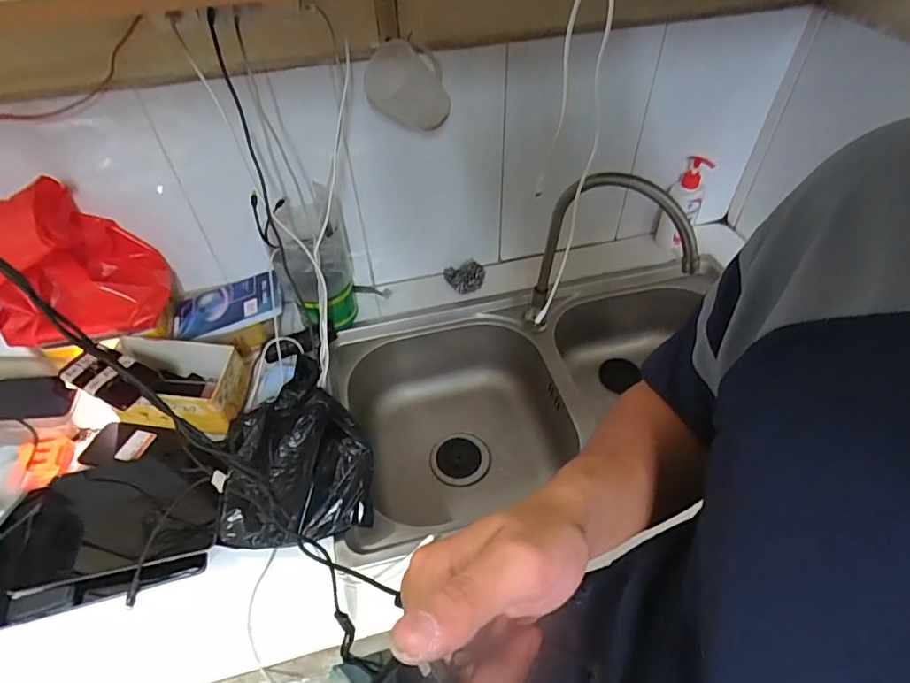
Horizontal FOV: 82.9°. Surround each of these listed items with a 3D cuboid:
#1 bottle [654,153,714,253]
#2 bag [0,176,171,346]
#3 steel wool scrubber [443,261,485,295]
[{"bbox_3d":[0.424,-0.252,0.963,0.069,0.189,0.050,6,48,8],"label":"bottle"},{"bbox_3d":[-0.543,-0.112,0.710,0.204,0.214,0.114,-14,48,-10],"label":"bag"},{"bbox_3d":[0.018,-0.124,0.954,0.061,0.054,0.066,-1,47,1],"label":"steel wool scrubber"}]

